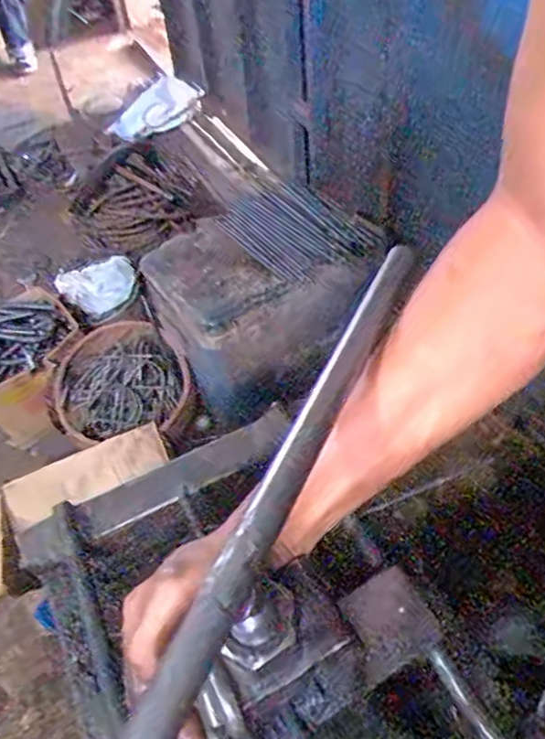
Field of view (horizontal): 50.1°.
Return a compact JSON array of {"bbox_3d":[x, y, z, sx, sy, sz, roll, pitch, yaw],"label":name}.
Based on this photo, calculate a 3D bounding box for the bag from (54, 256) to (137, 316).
[{"bbox_3d":[-0.459,-0.232,1.568,0.201,0.061,0.175,-35,54,-22],"label":"bag"}]

